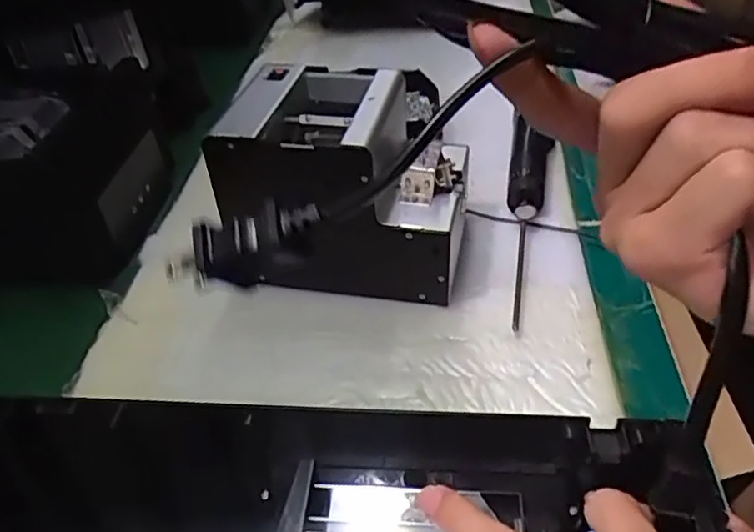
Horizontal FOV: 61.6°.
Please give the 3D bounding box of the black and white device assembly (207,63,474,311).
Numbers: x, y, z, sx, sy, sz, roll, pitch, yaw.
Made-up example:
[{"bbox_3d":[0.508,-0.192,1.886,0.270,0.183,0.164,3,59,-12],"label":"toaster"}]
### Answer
[{"bbox_3d":[-0.026,-0.065,0.510,0.188,0.141,0.139,-1,40,4],"label":"black and white device assembly"}]

